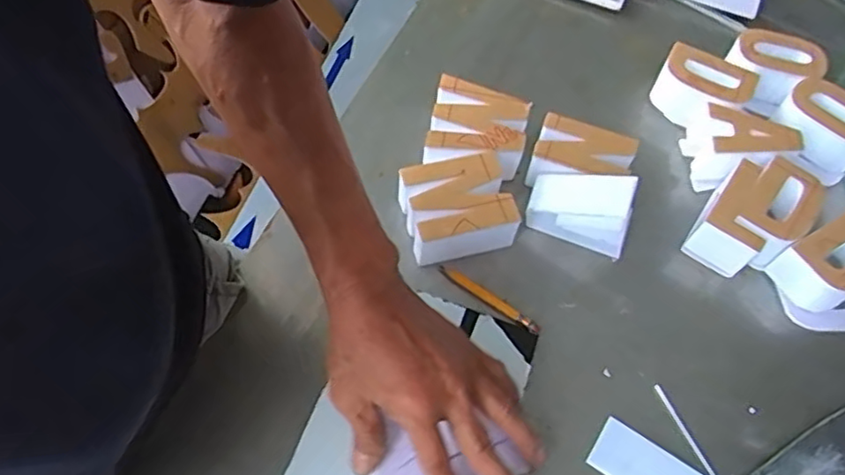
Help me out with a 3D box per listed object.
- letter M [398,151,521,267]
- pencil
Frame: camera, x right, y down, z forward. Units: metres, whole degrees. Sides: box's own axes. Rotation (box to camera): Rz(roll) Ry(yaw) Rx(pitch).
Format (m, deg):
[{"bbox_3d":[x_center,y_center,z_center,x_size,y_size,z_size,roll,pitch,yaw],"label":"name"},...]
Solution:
[{"bbox_3d":[0.028,-0.024,0.524,0.083,0.044,0.072,-12,62,-11],"label":"letter M"},{"bbox_3d":[0.054,0.049,0.505,0.093,0.004,0.008,33,63,14],"label":"pencil"}]

